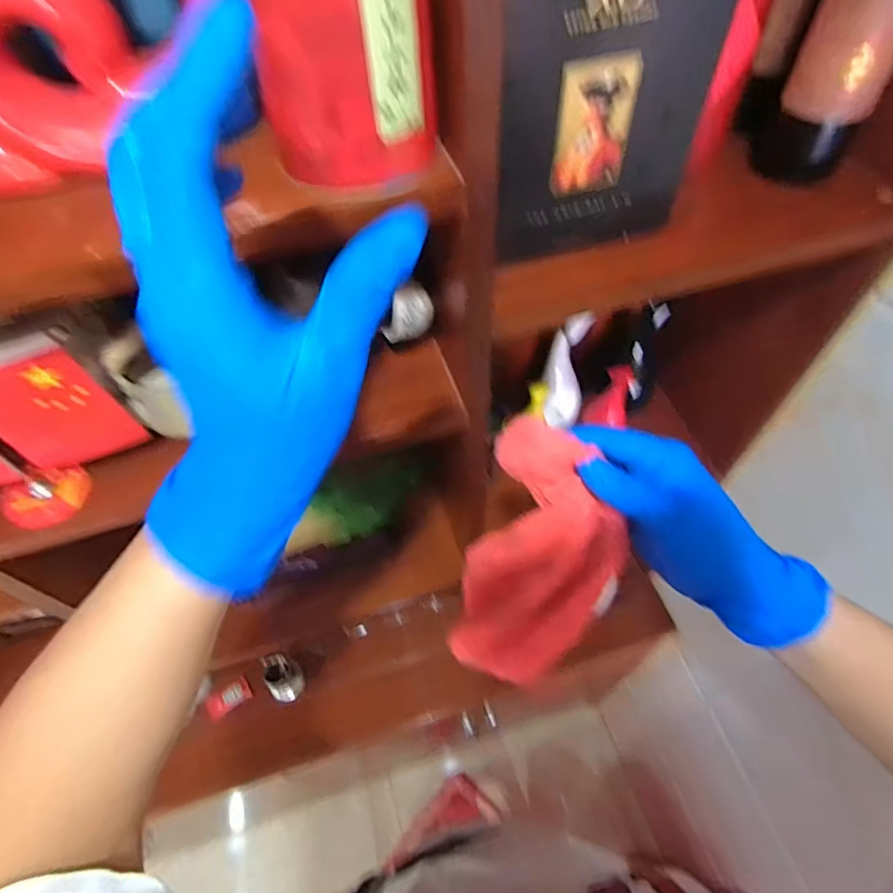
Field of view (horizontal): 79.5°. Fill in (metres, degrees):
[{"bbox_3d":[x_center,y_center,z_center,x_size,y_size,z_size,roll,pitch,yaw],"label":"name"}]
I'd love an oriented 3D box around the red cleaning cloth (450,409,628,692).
[{"bbox_3d":[0.060,0.075,0.345,0.092,0.196,0.030,15,31,12],"label":"red cleaning cloth"}]

